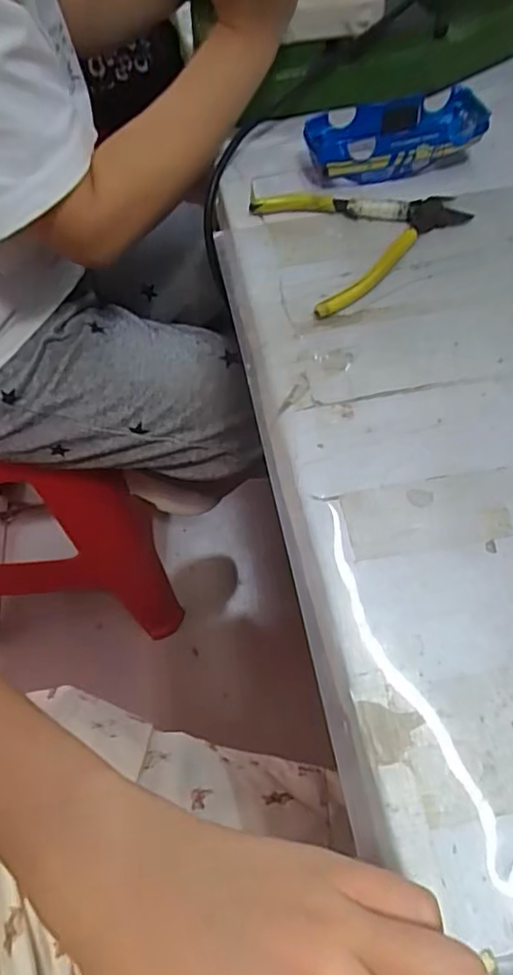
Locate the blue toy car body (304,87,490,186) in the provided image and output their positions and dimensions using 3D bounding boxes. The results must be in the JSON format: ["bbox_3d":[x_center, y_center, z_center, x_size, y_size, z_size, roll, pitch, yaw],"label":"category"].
[{"bbox_3d":[0.109,-0.272,0.487,0.133,0.034,0.065,-15,55,-7],"label":"blue toy car body"}]

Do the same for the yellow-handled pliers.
[{"bbox_3d":[0.081,-0.185,0.446,0.139,0.010,0.131,-17,55,-9],"label":"yellow-handled pliers"}]

